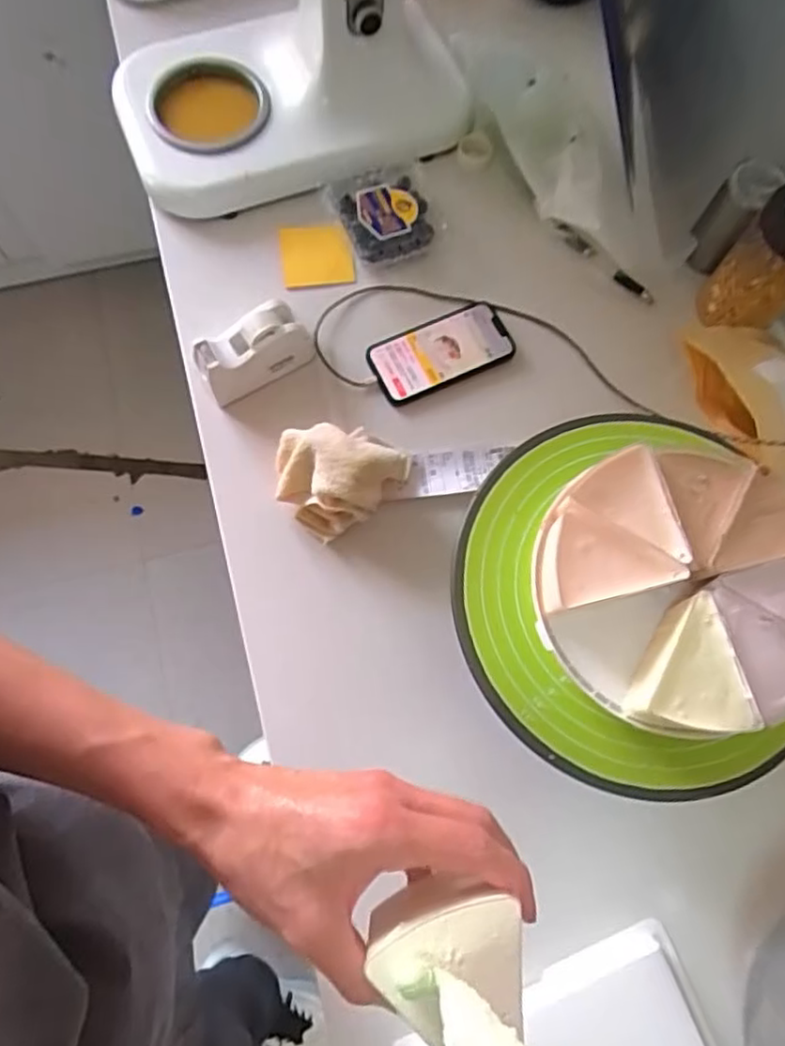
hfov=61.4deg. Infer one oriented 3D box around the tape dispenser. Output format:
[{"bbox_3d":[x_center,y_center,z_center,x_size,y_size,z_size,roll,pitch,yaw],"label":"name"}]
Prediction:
[{"bbox_3d":[-0.136,-0.169,0.658,0.109,0.060,0.051,-29,76,-10],"label":"tape dispenser"}]

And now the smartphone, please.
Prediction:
[{"bbox_3d":[0.051,-0.181,0.692,0.147,0.006,0.074,-23,75,-9],"label":"smartphone"}]

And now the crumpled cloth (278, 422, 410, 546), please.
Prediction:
[{"bbox_3d":[-0.056,-0.048,0.617,0.104,0.066,0.101,38,75,9],"label":"crumpled cloth"}]

